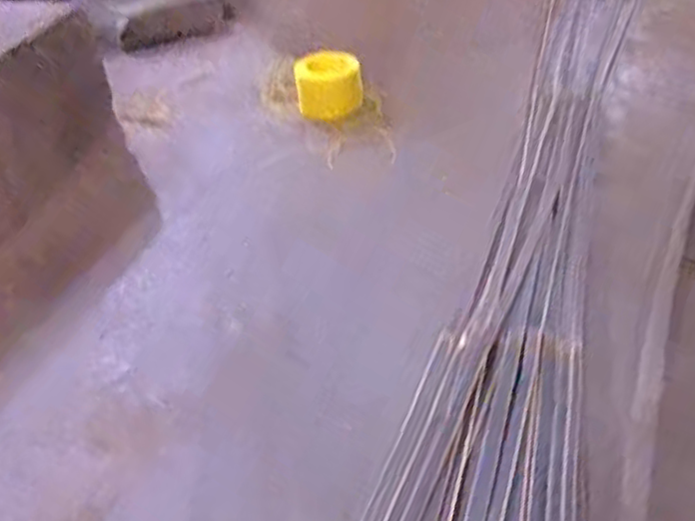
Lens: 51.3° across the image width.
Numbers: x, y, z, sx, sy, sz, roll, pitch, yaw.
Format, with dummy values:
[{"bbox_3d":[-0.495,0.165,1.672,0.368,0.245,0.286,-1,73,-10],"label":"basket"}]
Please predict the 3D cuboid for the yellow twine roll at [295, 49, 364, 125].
[{"bbox_3d":[-0.027,-0.260,1.100,0.096,0.084,0.096,-2,40,2],"label":"yellow twine roll"}]

